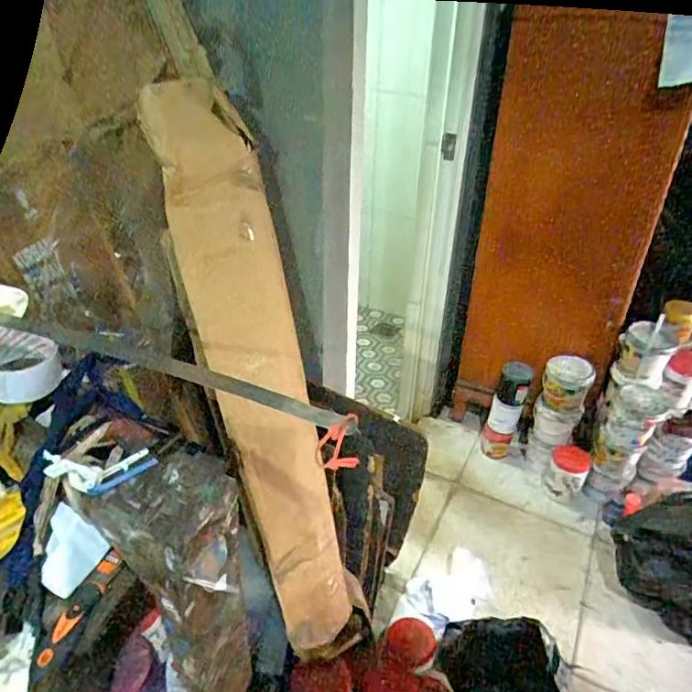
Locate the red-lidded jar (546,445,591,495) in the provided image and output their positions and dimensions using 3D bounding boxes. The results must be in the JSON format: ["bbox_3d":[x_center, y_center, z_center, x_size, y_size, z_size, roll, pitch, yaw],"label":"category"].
[{"bbox_3d":[0.651,0.382,1.597,0.106,0.160,0.094,19,37,25],"label":"red-lidded jar"}]

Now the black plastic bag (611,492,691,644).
[{"bbox_3d":[0.830,0.526,1.339,0.291,0.223,0.279,25,40,32],"label":"black plastic bag"}]

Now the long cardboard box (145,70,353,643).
[{"bbox_3d":[-0.118,0.092,0.843,0.160,0.924,0.071,-24,23,-33],"label":"long cardboard box"}]

